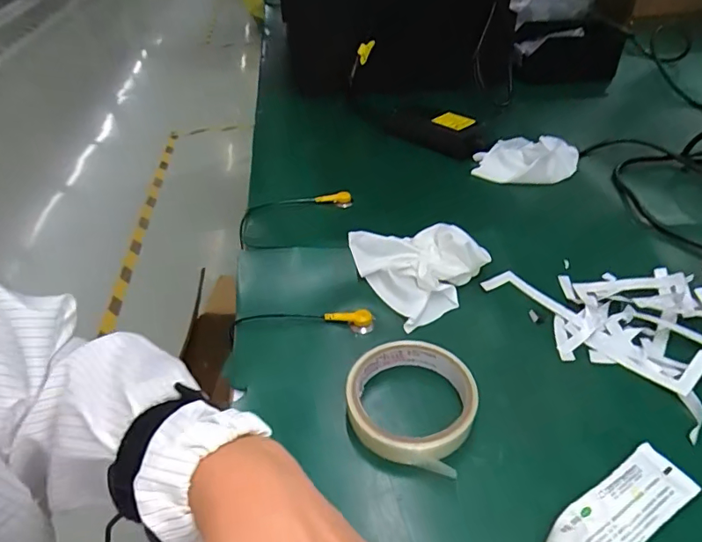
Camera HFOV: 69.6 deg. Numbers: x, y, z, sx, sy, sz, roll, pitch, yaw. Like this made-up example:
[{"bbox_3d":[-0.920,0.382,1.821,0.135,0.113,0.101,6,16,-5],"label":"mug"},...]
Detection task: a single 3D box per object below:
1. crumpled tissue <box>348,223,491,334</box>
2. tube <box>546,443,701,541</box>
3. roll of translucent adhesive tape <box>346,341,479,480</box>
[{"bbox_3d":[0.058,-0.020,0.474,0.095,0.034,0.125,-23,44,-21],"label":"crumpled tissue"},{"bbox_3d":[0.145,0.150,0.295,0.150,0.017,0.037,-24,44,-23],"label":"tube"},{"bbox_3d":[0.043,0.094,0.366,0.089,0.023,0.091,-2,40,2],"label":"roll of translucent adhesive tape"}]

